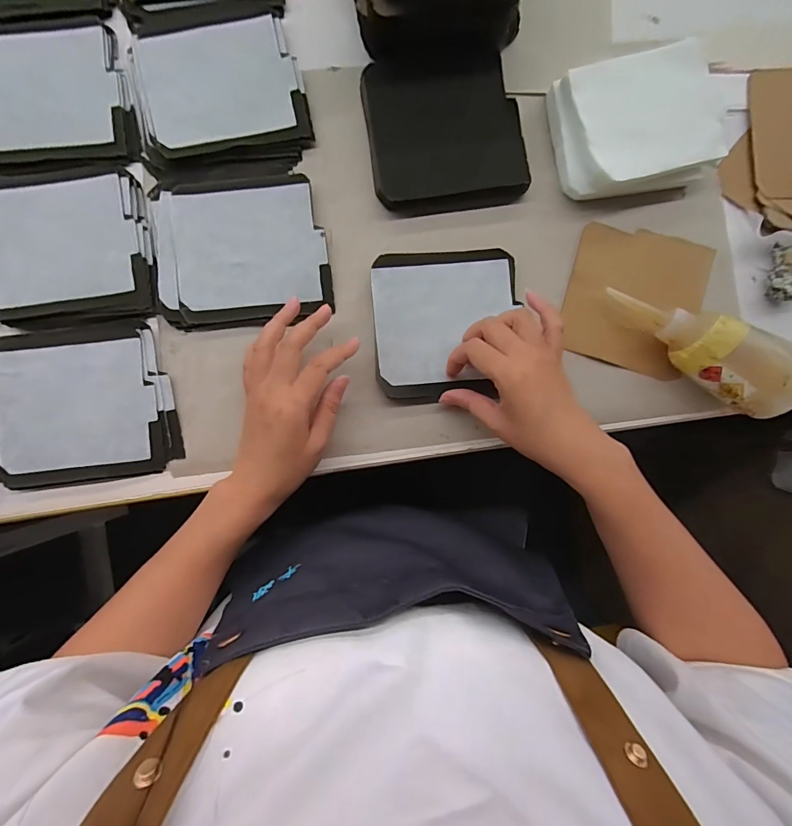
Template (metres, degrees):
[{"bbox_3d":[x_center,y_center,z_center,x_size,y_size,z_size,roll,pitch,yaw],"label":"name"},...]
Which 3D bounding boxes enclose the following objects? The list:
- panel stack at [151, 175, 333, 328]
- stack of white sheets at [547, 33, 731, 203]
[{"bbox_3d":[-0.141,-0.150,0.385,0.152,0.011,0.132,-7,87,-3],"label":"panel stack"},{"bbox_3d":[0.222,-0.260,0.386,0.143,0.041,0.118,-12,88,-3],"label":"stack of white sheets"}]

